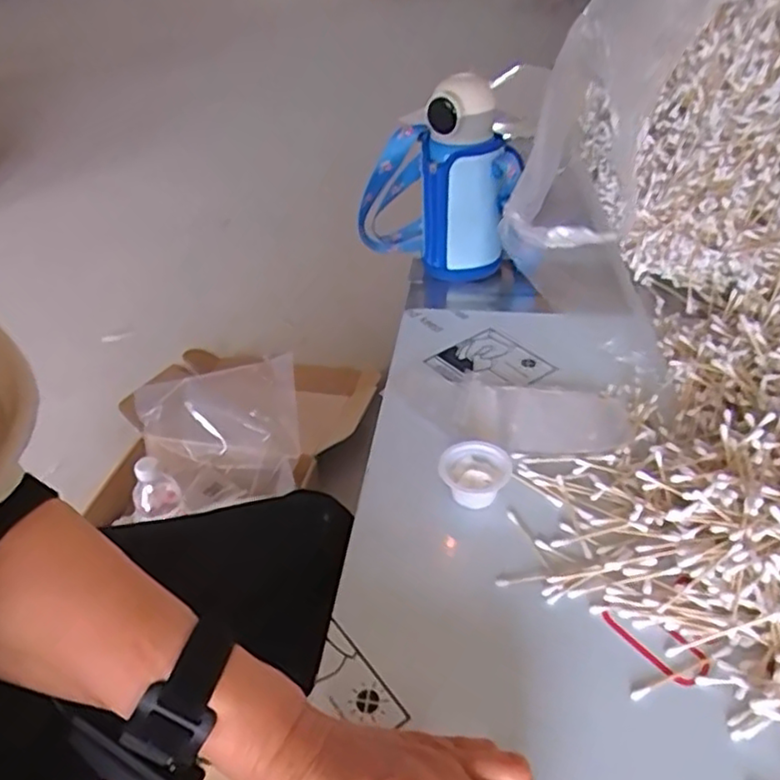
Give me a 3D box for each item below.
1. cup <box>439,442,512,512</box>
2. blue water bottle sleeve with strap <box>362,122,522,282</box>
[{"bbox_3d":[0.066,0.065,0.512,0.052,0.025,0.048,-3,40,2],"label":"cup"},{"bbox_3d":[0.049,-0.225,0.774,0.199,0.145,0.077,28,49,34],"label":"blue water bottle sleeve with strap"}]

